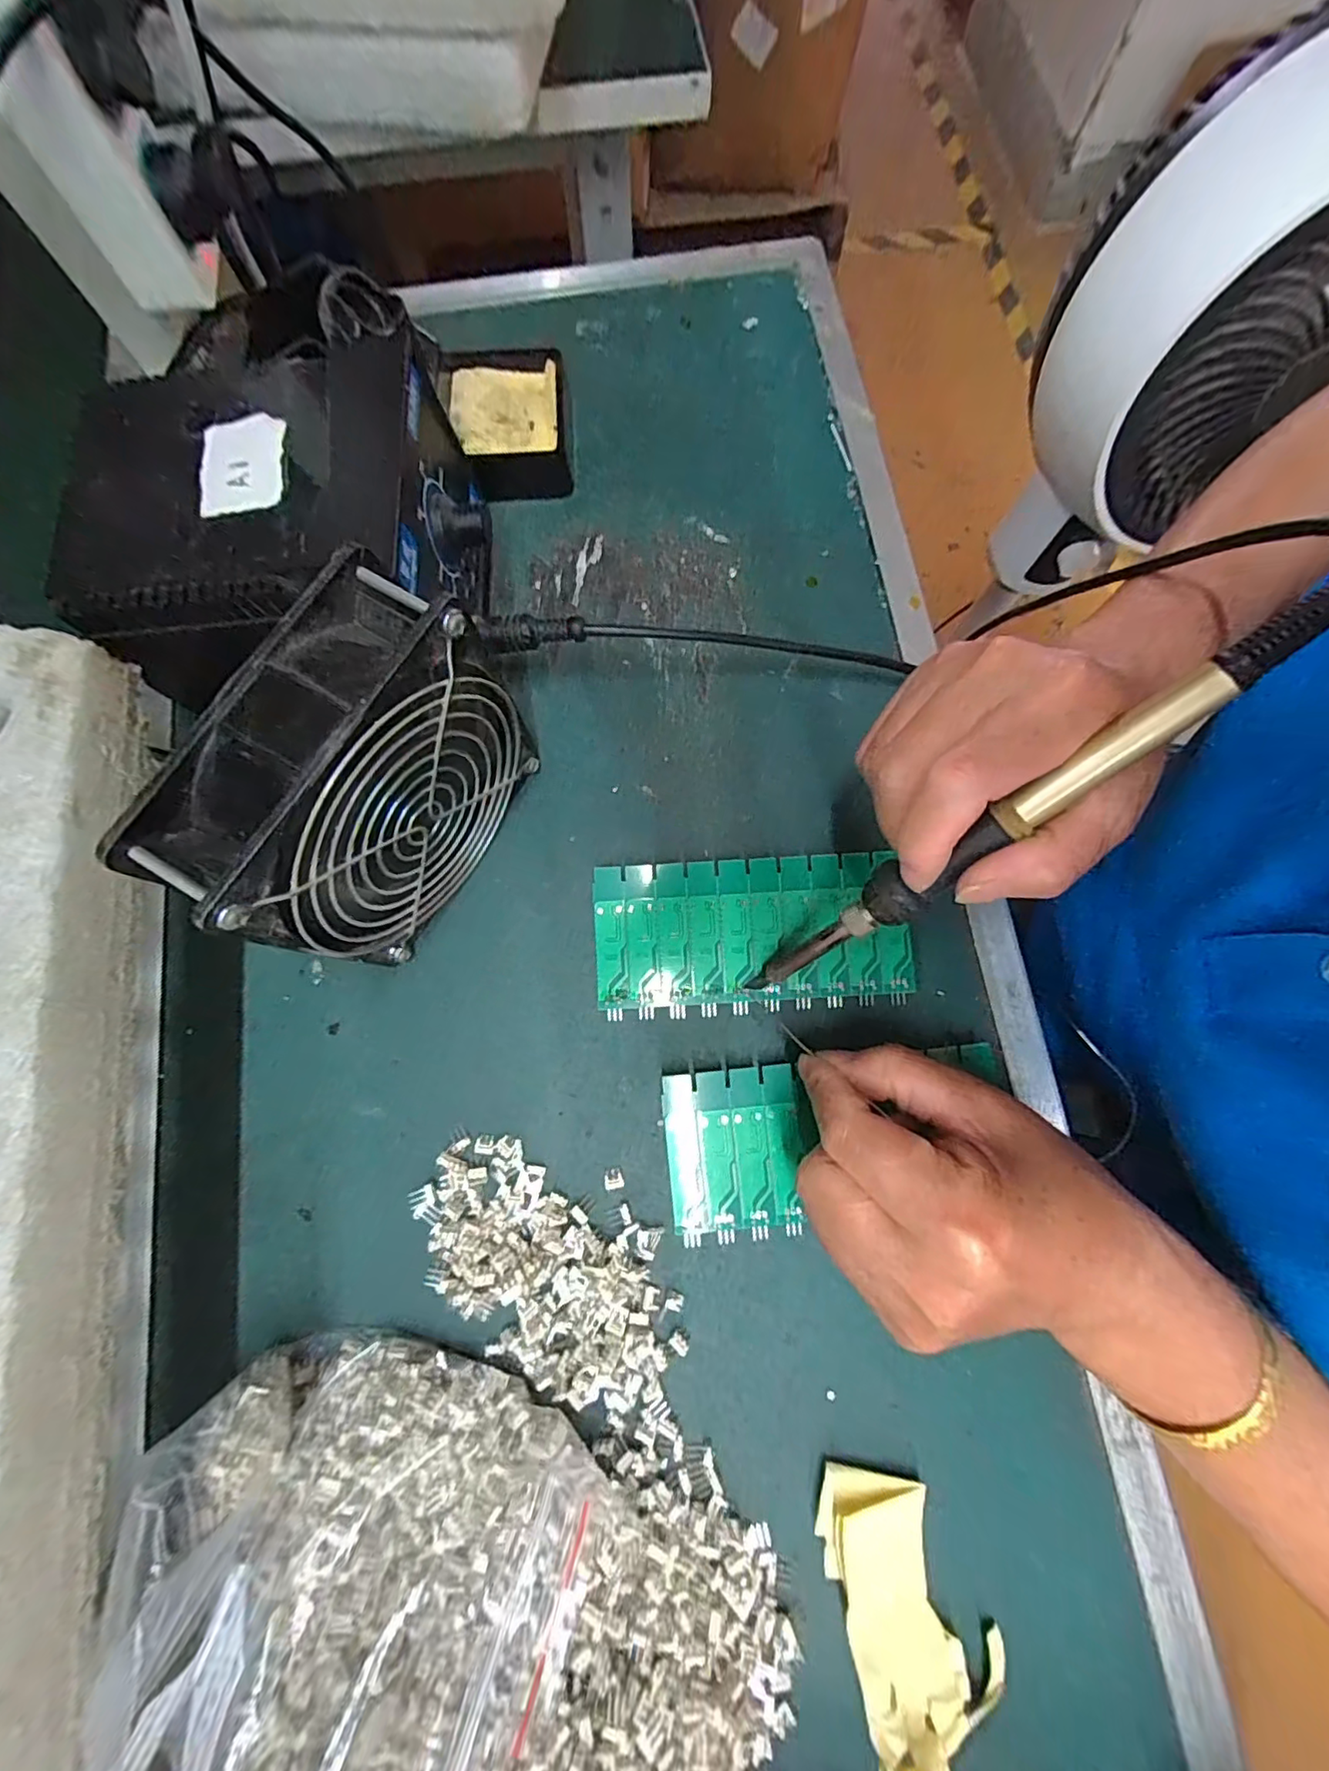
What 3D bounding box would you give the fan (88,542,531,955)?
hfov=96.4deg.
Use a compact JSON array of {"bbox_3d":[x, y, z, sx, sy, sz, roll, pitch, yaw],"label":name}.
[{"bbox_3d":[-0.101,-0.037,0.225,0.049,0.123,0.129,30,79,7],"label":"fan"}]

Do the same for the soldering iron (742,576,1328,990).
[{"bbox_3d":[0.106,-0.016,0.201,0.211,0.021,0.019,-42,77,33],"label":"soldering iron"}]

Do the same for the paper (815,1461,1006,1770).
[{"bbox_3d":[0.085,0.253,0.209,0.049,0.024,0.078,-20,78,-4],"label":"paper"}]

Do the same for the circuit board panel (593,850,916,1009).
[{"bbox_3d":[0.039,0.019,0.268,0.137,0.013,0.060,-3,77,0],"label":"circuit board panel"}]

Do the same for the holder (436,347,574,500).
[{"bbox_3d":[-0.084,-0.246,0.320,0.065,0.024,0.072,-6,77,-1],"label":"holder"}]

